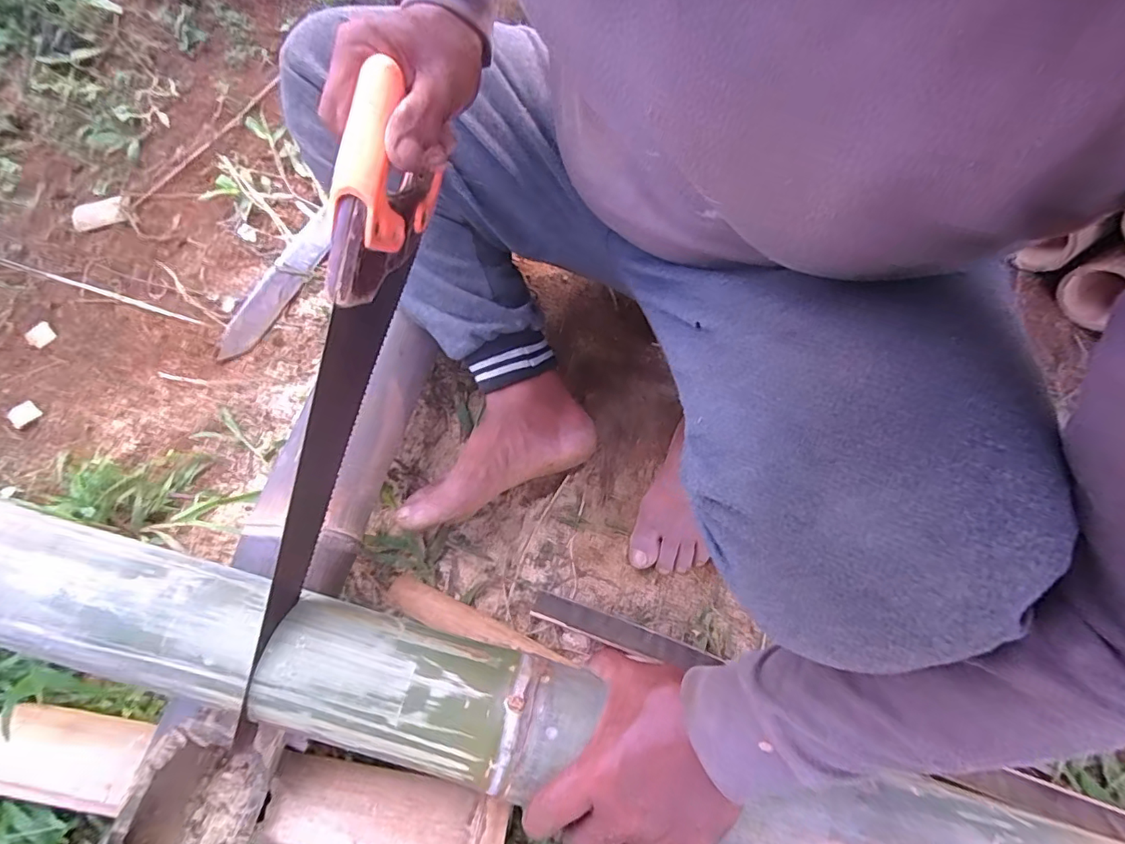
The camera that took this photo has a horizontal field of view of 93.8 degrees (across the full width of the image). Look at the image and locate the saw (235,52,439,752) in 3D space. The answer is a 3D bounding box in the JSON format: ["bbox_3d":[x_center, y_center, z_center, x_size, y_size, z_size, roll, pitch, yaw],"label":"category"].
[{"bbox_3d":[-0.151,-0.007,0.369,0.026,0.103,0.403,16,96,5],"label":"saw"}]

